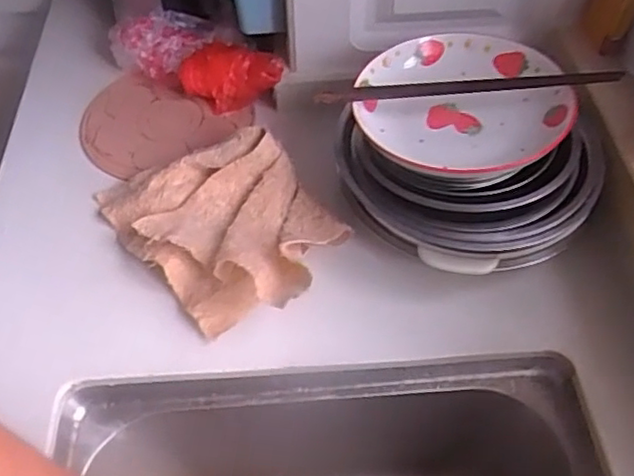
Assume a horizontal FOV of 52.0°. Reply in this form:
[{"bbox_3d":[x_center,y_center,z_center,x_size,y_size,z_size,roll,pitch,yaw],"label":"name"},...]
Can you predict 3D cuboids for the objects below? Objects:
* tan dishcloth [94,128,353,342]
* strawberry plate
[{"bbox_3d":[-0.077,-0.020,0.559,0.155,0.056,0.235,-37,59,-25],"label":"tan dishcloth"},{"bbox_3d":[0.124,-0.112,0.560,0.172,0.038,0.174,-2,53,3],"label":"strawberry plate"}]

